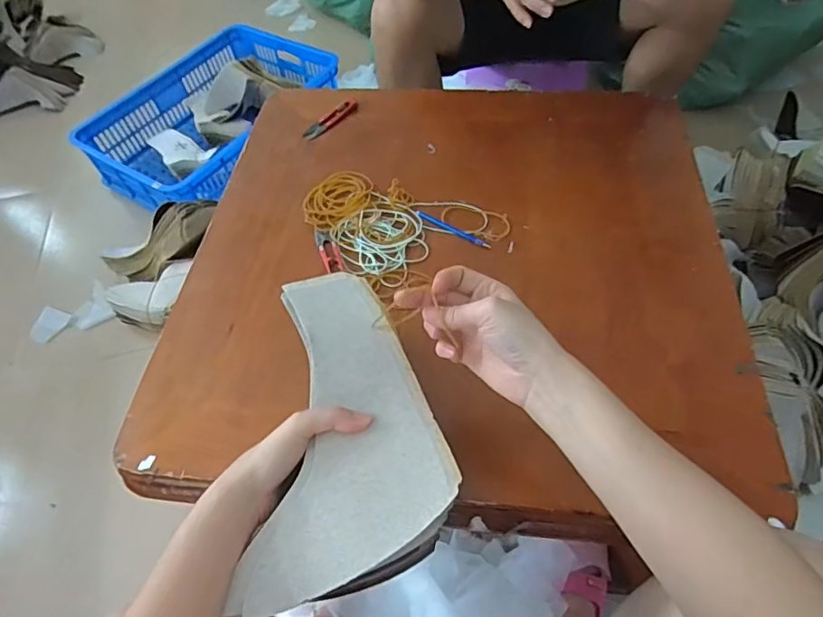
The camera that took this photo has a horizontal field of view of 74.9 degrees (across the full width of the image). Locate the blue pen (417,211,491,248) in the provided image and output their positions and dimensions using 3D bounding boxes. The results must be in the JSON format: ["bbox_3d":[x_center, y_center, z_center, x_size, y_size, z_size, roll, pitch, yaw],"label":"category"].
[{"bbox_3d":[0.050,-0.097,0.657,0.103,0.004,0.008,29,63,23],"label":"blue pen"}]

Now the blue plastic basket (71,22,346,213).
[{"bbox_3d":[-0.494,-0.499,1.415,0.420,0.153,0.623,26,63,19],"label":"blue plastic basket"}]

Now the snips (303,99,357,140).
[{"bbox_3d":[-0.116,-0.280,0.789,0.026,0.006,0.103,32,64,25],"label":"snips"}]

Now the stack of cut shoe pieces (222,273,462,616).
[{"bbox_3d":[-0.045,0.083,0.423,0.144,0.020,0.265,-3,59,2],"label":"stack of cut shoe pieces"}]

